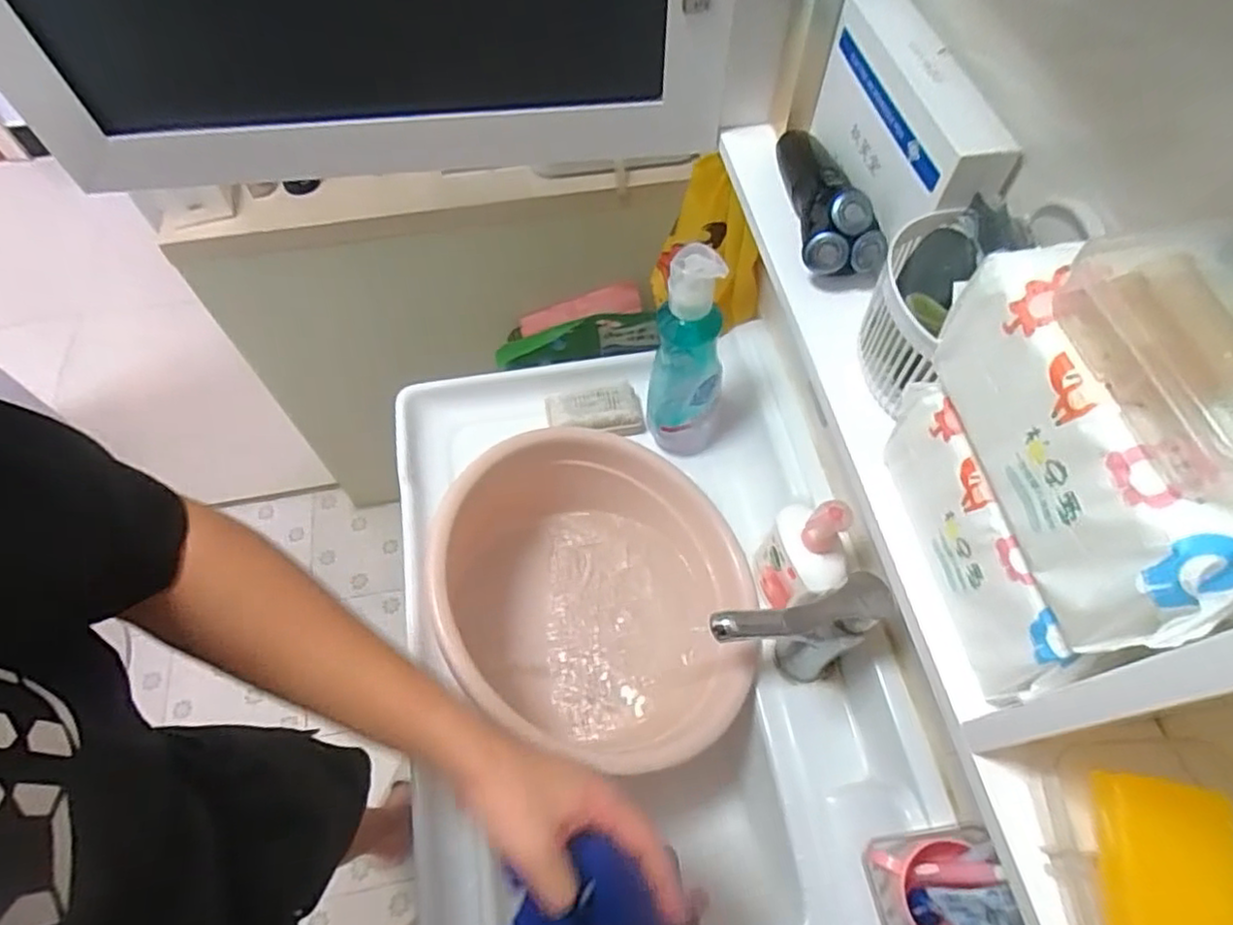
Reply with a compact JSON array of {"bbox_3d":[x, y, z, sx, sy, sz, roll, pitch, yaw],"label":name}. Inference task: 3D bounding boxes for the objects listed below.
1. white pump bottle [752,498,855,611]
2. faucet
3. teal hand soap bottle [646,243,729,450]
[{"bbox_3d":[0.187,0.091,0.676,0.048,0.172,0.093,-13,61,-11],"label":"white pump bottle"},{"bbox_3d":[0.160,0.162,0.629,0.141,0.202,0.052,-7,59,-8],"label":"faucet"},{"bbox_3d":[0.080,-0.102,0.738,0.086,0.299,0.057,15,59,5],"label":"teal hand soap bottle"}]

